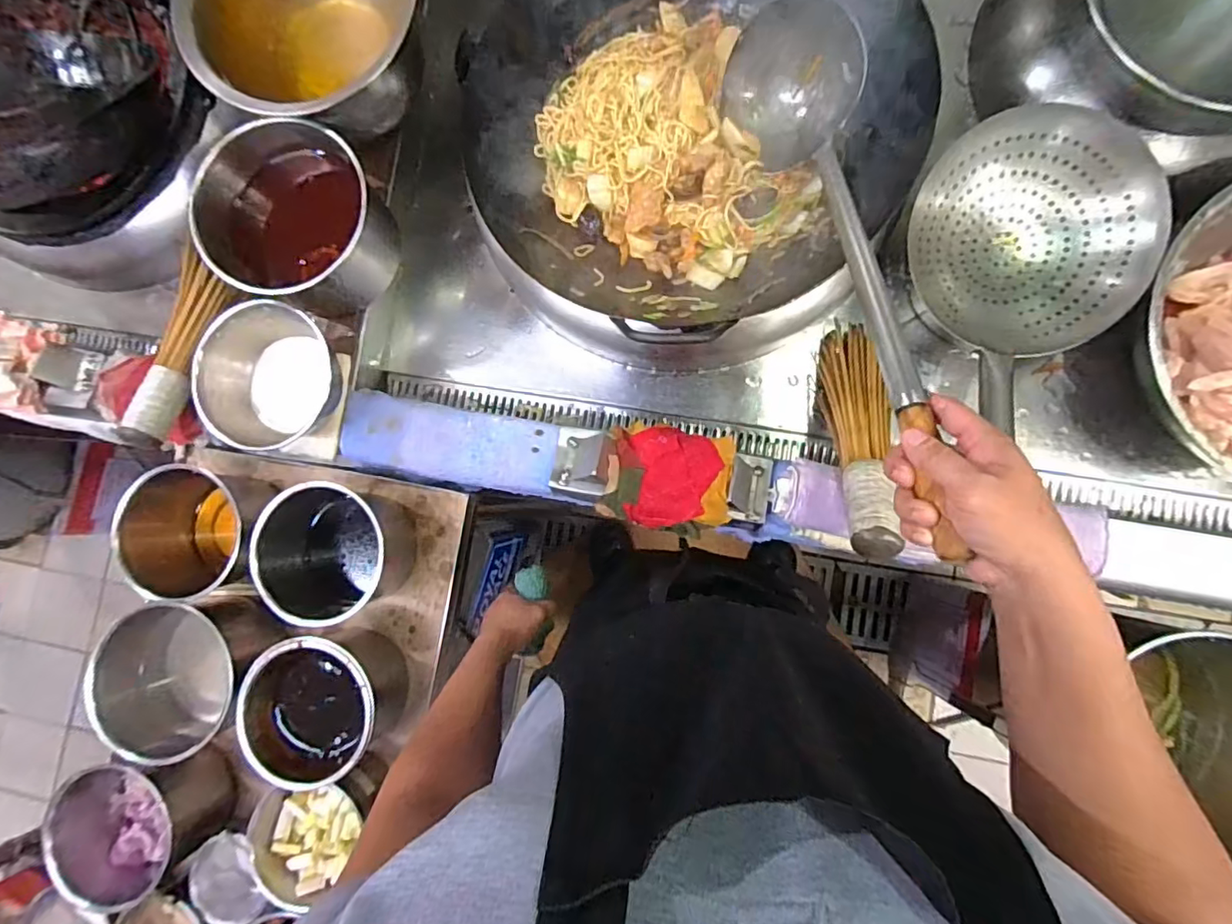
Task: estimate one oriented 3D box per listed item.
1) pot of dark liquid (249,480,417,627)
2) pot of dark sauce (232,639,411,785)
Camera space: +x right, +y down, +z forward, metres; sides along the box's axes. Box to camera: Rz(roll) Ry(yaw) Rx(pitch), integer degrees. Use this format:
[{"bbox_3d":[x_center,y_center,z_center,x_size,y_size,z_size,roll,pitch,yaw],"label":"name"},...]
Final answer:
[{"bbox_3d":[-0.335,0.107,0.688,0.160,0.115,0.164,0,86,6],"label":"pot of dark liquid"},{"bbox_3d":[-0.339,0.279,0.672,0.150,0.109,0.141,0,86,6],"label":"pot of dark sauce"}]

